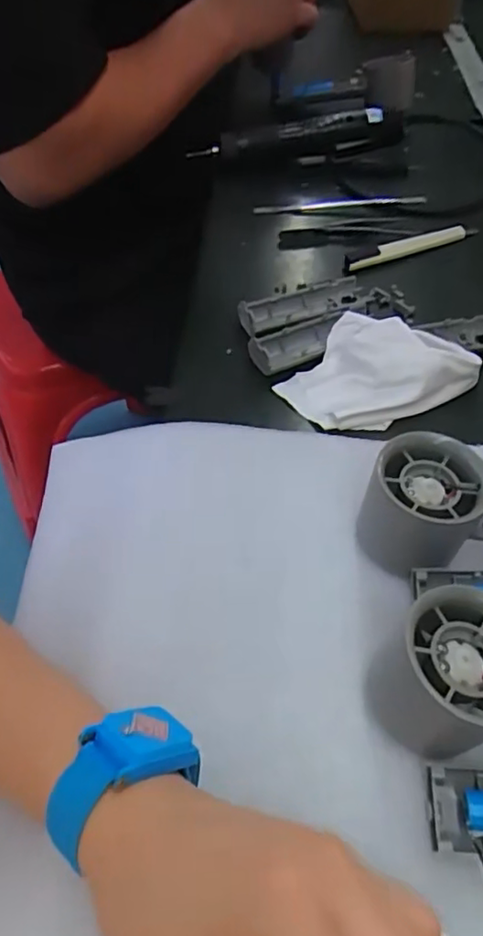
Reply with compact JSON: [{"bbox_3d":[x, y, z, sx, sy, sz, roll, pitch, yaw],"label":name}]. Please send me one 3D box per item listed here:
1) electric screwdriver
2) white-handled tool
[{"bbox_3d":[0.061,-0.357,0.648,0.233,0.042,0.032,-3,51,-2],"label":"electric screwdriver"},{"bbox_3d":[0.152,-0.199,0.543,0.139,0.011,0.016,-19,53,-15],"label":"white-handled tool"}]

